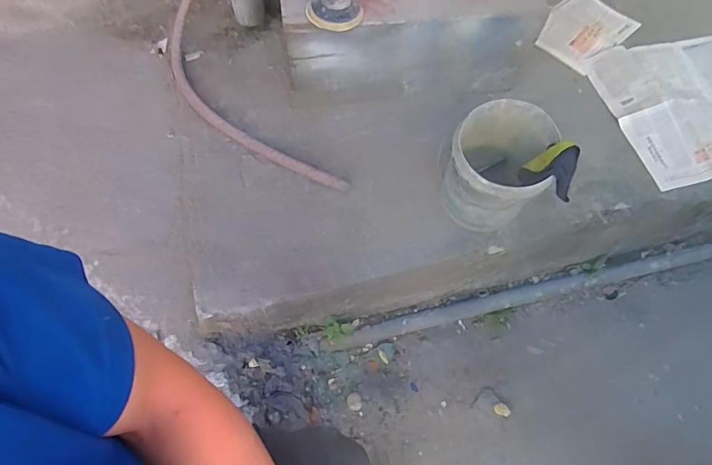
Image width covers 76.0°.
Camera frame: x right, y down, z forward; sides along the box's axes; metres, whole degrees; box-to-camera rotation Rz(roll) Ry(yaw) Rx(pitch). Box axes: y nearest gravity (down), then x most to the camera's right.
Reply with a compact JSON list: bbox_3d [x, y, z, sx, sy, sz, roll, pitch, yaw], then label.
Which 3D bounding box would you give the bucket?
[{"bbox_3d":[0.374,-0.165,1.228,0.249,0.238,0.281,23,64,11],"label":"bucket"}]

